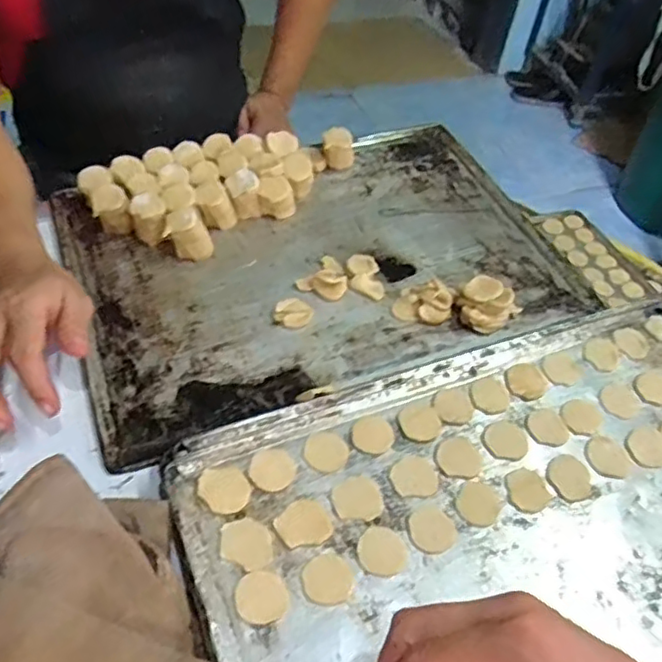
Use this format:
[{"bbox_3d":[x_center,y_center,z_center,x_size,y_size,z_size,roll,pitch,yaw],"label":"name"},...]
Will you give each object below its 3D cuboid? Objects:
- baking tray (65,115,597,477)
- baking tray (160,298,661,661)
[{"bbox_3d":[-0.010,-0.072,0.600,0.446,0.024,0.303,-17,51,-19],"label":"baking tray"},{"bbox_3d":[0.153,0.141,0.414,0.447,0.019,0.347,-18,52,-20],"label":"baking tray"}]

